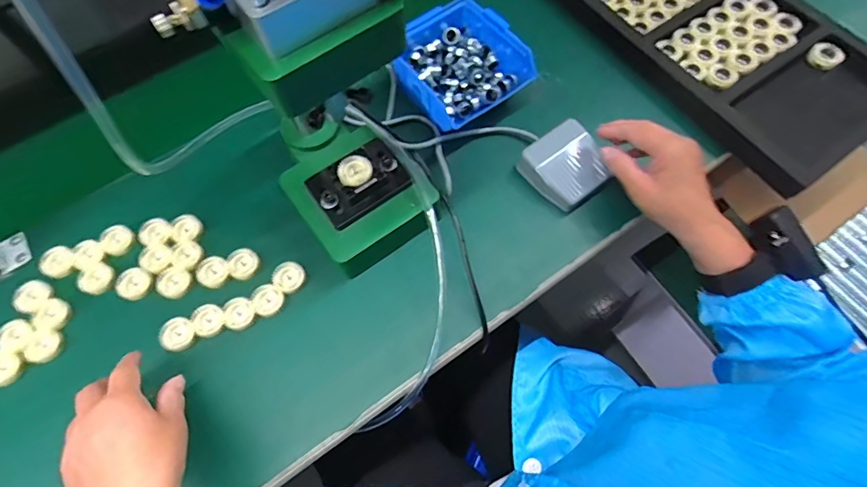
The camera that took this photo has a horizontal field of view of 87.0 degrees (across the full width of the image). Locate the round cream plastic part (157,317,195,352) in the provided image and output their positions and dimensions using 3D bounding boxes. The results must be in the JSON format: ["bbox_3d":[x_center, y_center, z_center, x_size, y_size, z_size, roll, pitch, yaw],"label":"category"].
[{"bbox_3d":[-0.253,0.090,0.450,0.032,0.006,0.032,-1,67,1],"label":"round cream plastic part"}]

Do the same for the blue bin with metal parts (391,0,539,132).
[{"bbox_3d":[0.028,-0.210,0.538,0.122,0.053,0.145,-34,70,-12],"label":"blue bin with metal parts"}]

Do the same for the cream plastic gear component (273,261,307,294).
[{"bbox_3d":[-0.148,0.034,0.472,0.031,0.004,0.031,1,82,-3],"label":"cream plastic gear component"}]

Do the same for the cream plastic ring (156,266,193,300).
[{"bbox_3d":[-0.268,0.040,0.473,0.034,0.008,0.031,-1,67,1],"label":"cream plastic ring"}]

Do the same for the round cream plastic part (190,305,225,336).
[{"bbox_3d":[-0.225,0.076,0.455,0.030,0.006,0.029,-1,67,1],"label":"round cream plastic part"}]

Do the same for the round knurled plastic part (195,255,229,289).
[{"bbox_3d":[-0.230,0.030,0.476,0.032,0.009,0.031,-1,67,1],"label":"round knurled plastic part"}]

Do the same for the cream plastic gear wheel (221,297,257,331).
[{"bbox_3d":[-0.195,0.071,0.460,0.030,0.004,0.032,2,79,-8],"label":"cream plastic gear wheel"}]

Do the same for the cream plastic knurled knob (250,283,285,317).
[{"bbox_3d":[-0.168,0.057,0.466,0.031,0.008,0.030,-35,70,-13],"label":"cream plastic knurled knob"}]

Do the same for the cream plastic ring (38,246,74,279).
[{"bbox_3d":[-0.401,0.019,0.486,0.031,0.005,0.038,-32,70,-12],"label":"cream plastic ring"}]

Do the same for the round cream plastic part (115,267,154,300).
[{"bbox_3d":[-0.310,0.041,0.474,0.032,0.012,0.033,-1,67,1],"label":"round cream plastic part"}]

